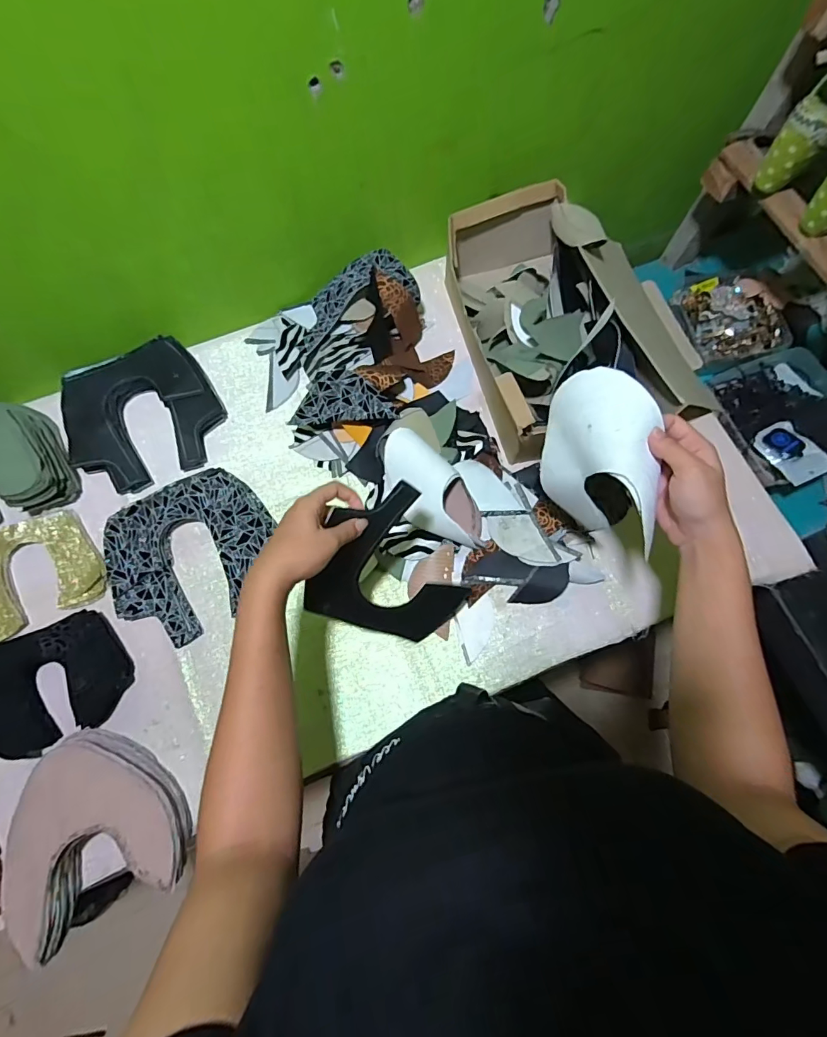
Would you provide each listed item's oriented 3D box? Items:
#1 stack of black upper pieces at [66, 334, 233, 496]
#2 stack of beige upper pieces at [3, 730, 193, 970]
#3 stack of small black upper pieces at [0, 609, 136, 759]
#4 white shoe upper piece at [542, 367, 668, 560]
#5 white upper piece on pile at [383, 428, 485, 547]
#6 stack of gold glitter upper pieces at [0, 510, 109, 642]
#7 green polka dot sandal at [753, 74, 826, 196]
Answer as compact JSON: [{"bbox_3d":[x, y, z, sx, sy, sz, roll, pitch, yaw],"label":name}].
[{"bbox_3d":[-0.363,-0.136,0.618,0.199,0.032,0.187,-28,76,-9],"label":"stack of black upper pieces"},{"bbox_3d":[-0.327,0.312,0.479,0.172,0.052,0.172,-24,76,-8],"label":"stack of beige upper pieces"},{"bbox_3d":[-0.417,0.189,0.532,0.164,0.031,0.130,-26,76,-8],"label":"stack of small black upper pieces"},{"bbox_3d":[0.174,-0.048,0.436,0.074,0.115,0.151,-3,74,-2],"label":"white shoe upper piece"},{"bbox_3d":[0.025,-0.032,0.564,0.084,0.042,0.166,-30,94,-9],"label":"white upper piece on pile"},{"bbox_3d":[-0.470,0.065,0.568,0.160,0.016,0.131,-23,75,-8],"label":"stack of gold glitter upper pieces"},{"bbox_3d":[0.470,-0.464,0.544,0.067,0.144,0.081,-14,73,-29],"label":"green polka dot sandal"}]

